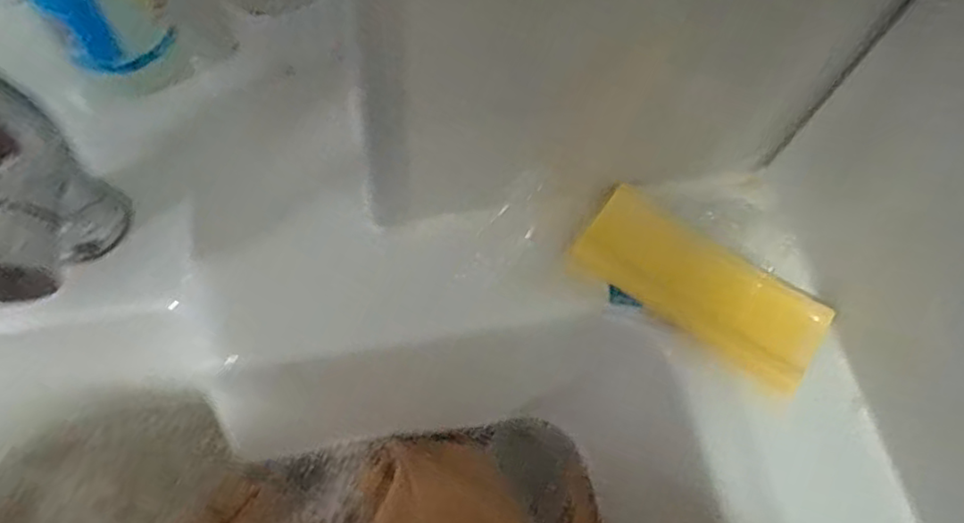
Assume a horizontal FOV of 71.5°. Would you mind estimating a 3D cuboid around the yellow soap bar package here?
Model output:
[{"bbox_3d":[0.116,0.014,0.359,0.130,0.018,0.051,34,67,9],"label":"yellow soap bar package"}]

